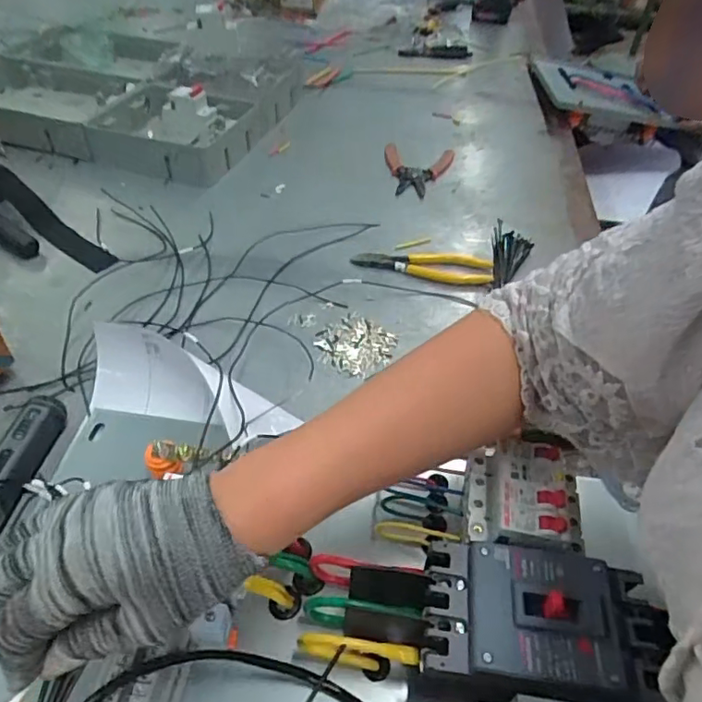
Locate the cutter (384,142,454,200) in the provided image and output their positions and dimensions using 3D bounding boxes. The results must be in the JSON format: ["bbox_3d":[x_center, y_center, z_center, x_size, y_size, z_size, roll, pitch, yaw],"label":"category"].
[{"bbox_3d":[0.098,-0.274,0.851,0.107,0.019,0.150,9,46,6],"label":"cutter"}]

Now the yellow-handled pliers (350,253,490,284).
[{"bbox_3d":[0.088,-0.108,0.681,0.169,0.011,0.064,4,46,1],"label":"yellow-handled pliers"}]

